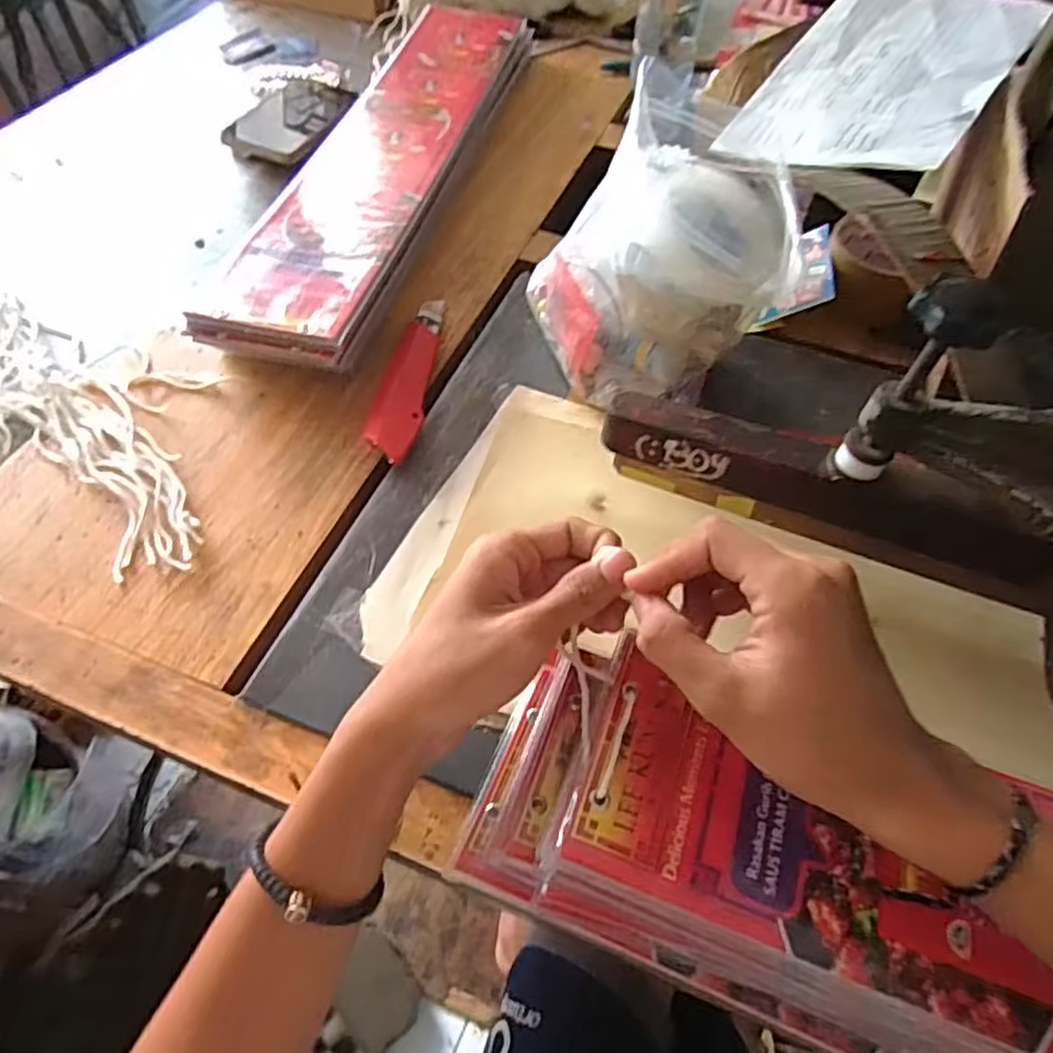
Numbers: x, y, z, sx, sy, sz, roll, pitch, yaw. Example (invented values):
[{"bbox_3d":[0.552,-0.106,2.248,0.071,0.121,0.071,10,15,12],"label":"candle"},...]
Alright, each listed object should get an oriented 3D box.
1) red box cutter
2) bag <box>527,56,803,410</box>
[{"bbox_3d":[-0.081,-0.105,0.490,0.031,0.020,0.158,5,55,2],"label":"red box cutter"},{"bbox_3d":[0.086,-0.190,0.475,0.155,0.148,0.192,7,55,3],"label":"bag"}]

